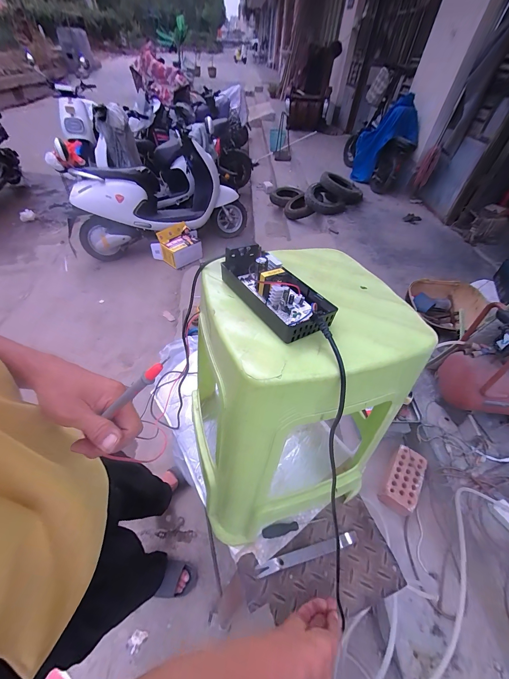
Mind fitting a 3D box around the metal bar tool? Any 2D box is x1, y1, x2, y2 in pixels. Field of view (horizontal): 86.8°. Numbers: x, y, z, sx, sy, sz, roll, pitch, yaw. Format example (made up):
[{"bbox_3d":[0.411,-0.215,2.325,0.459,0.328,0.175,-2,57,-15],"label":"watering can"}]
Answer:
[{"bbox_3d":[0.114,0.441,0.555,0.224,0.015,0.021,-9,49,-13],"label":"metal bar tool"}]

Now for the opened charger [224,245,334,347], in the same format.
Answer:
[{"bbox_3d":[0.031,-0.069,0.361,0.080,0.044,0.174,-26,55,-25],"label":"opened charger"}]

